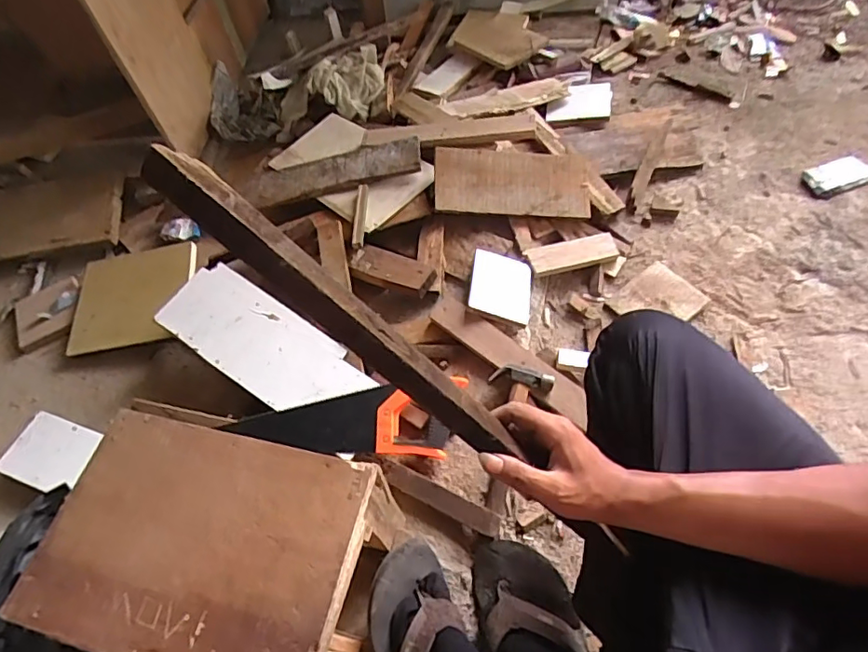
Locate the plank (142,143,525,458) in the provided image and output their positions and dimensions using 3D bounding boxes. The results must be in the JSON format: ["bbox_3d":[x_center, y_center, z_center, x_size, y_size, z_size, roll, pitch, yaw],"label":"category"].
[{"bbox_3d":[-0.057,0.000,0.390,0.324,0.018,0.032,42,61,-22],"label":"plank"}]

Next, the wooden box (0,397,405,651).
[{"bbox_3d":[-0.220,0.272,0.629,0.348,0.221,0.236,9,57,14],"label":"wooden box"}]

